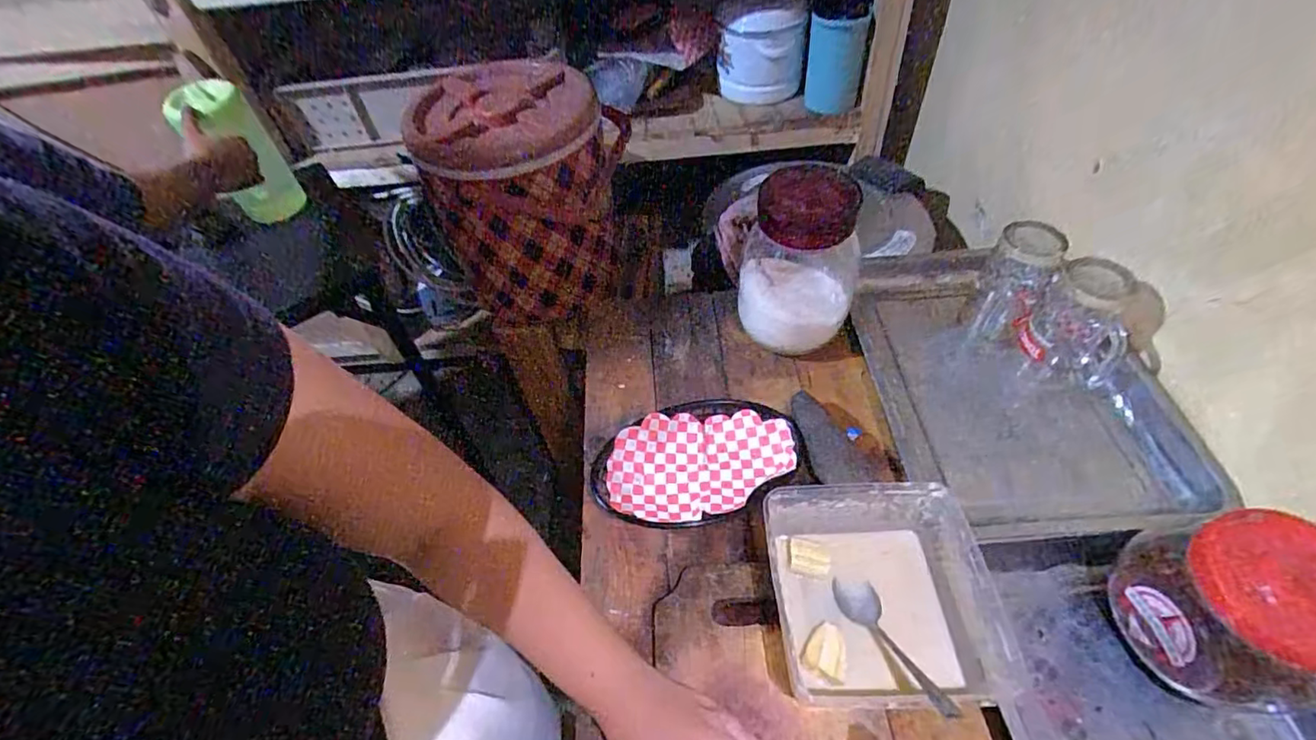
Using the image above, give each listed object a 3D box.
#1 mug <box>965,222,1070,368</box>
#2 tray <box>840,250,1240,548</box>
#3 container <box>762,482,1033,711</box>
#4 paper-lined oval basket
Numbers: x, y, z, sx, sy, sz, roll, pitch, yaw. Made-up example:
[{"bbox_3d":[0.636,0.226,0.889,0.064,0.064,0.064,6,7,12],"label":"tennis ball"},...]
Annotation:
[{"bbox_3d":[0.406,-0.098,0.658,0.066,0.133,0.065,-1,53,1],"label":"mug"},{"bbox_3d":[0.392,0.002,0.636,0.287,0.049,0.359,-6,53,-3],"label":"tray"},{"bbox_3d":[0.179,0.188,0.479,0.170,0.074,0.163,-1,53,0],"label":"container"},{"bbox_3d":[0.041,0.098,0.595,0.212,0.038,0.126,-11,53,-7],"label":"paper-lined oval basket"}]

